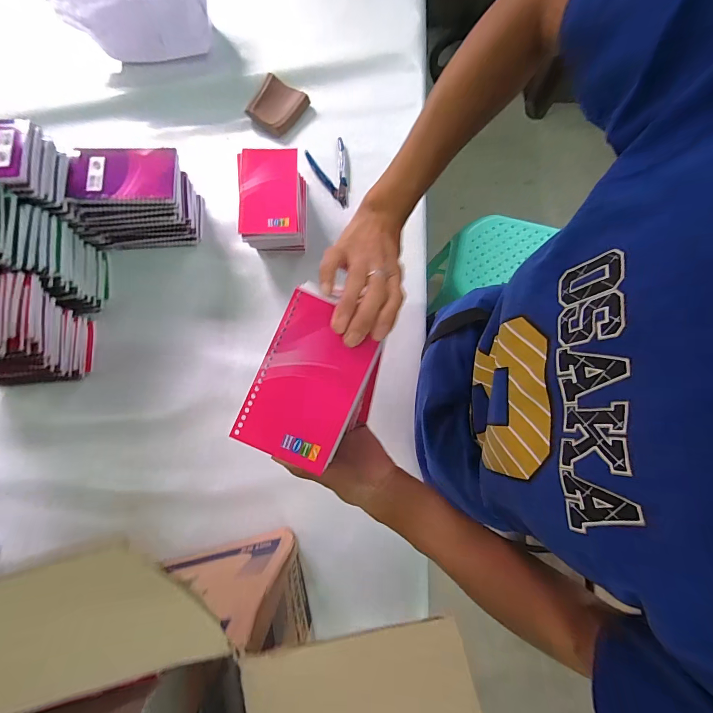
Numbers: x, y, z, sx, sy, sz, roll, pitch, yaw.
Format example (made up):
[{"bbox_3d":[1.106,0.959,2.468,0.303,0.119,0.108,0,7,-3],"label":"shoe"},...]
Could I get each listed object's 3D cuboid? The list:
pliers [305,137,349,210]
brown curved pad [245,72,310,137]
[{"bbox_3d":[-0.050,-0.322,0.625,0.069,0.015,0.129,-7,80,-2],"label":"pliers"},{"bbox_3d":[-0.142,-0.446,0.627,0.086,0.021,0.094,28,80,4],"label":"brown curved pad"}]

